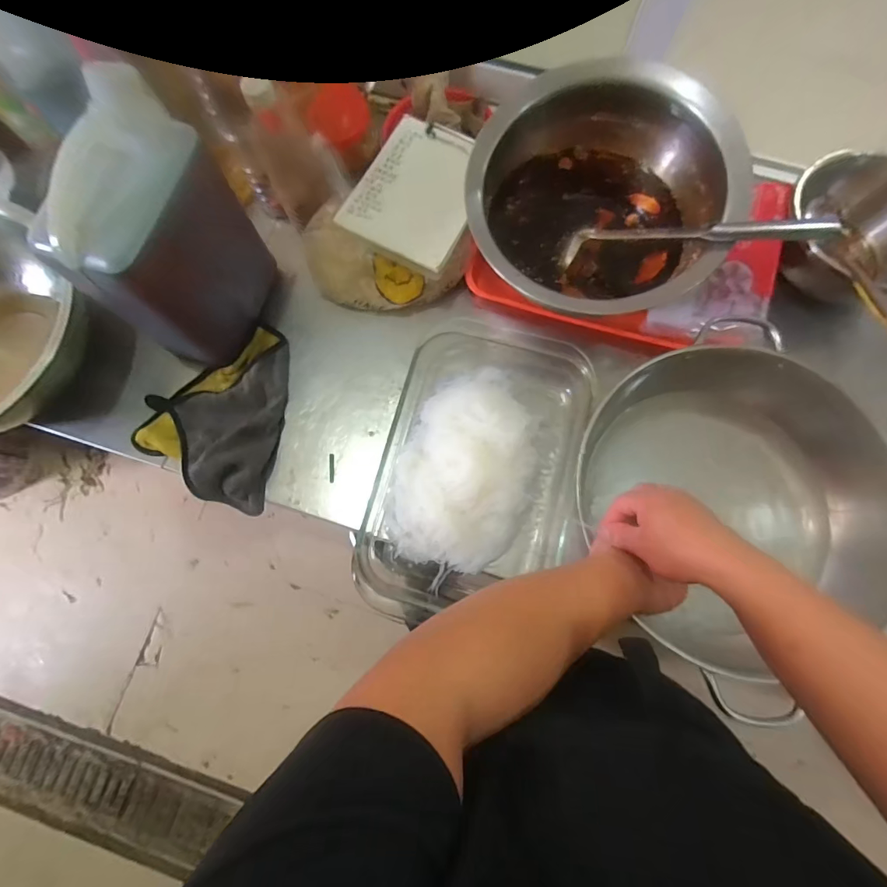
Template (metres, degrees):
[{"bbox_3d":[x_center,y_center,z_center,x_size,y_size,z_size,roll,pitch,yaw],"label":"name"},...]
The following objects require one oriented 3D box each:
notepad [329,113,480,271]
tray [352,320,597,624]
[{"bbox_3d":[-0.031,-0.352,0.603,0.154,0.018,0.215,25,79,6],"label":"notepad"},{"bbox_3d":[0.052,0.031,0.567,0.249,0.069,0.377,13,78,4],"label":"tray"}]

